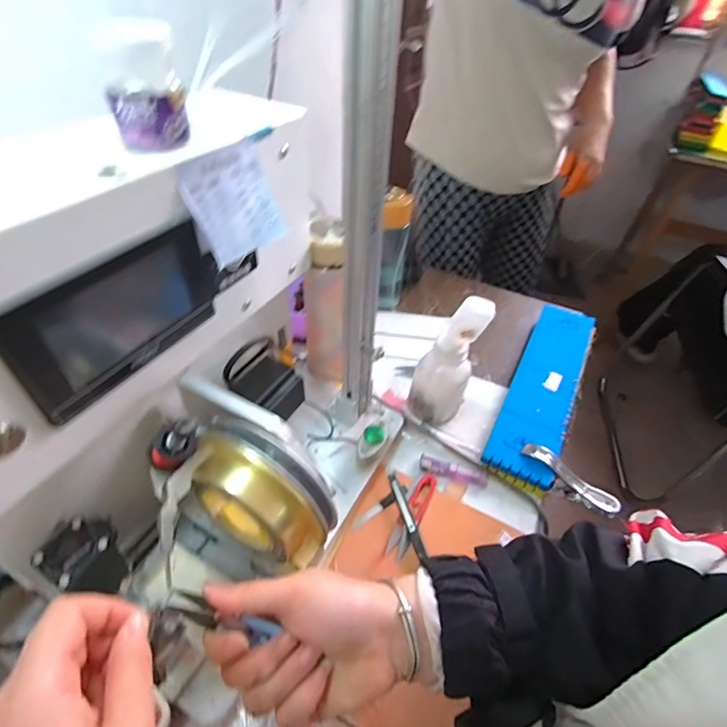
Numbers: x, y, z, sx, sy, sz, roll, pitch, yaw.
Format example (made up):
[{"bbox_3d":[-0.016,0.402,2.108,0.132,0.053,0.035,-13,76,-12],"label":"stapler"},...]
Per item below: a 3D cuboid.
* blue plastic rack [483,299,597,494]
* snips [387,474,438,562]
[{"bbox_3d":[0.260,0.026,0.601,0.083,0.025,0.351,23,48,18],"label":"blue plastic rack"},{"bbox_3d":[0.053,0.163,0.464,0.022,0.006,0.106,22,48,18],"label":"snips"}]

